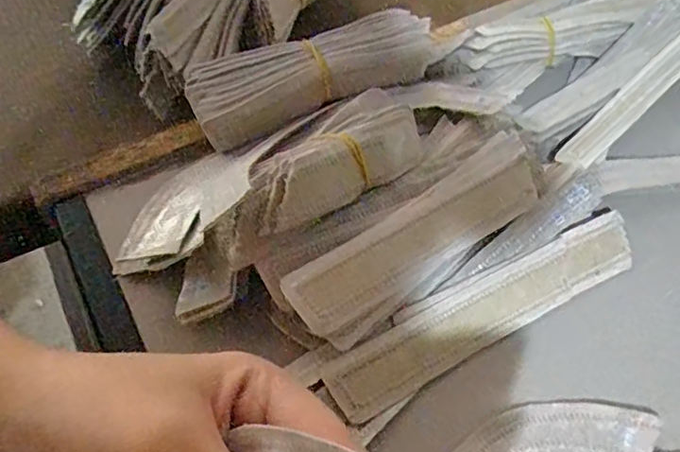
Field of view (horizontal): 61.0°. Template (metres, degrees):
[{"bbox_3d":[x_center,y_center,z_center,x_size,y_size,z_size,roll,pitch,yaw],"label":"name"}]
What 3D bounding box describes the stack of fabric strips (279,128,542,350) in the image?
[{"bbox_3d":[0.040,0.005,0.269,0.138,0.014,0.039,-33,88,-18],"label":"stack of fabric strips"}]

